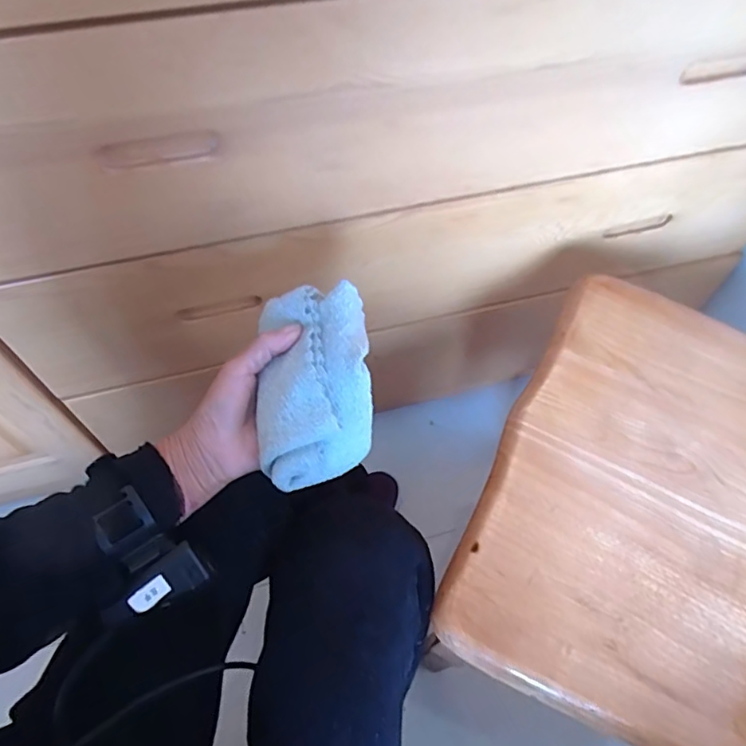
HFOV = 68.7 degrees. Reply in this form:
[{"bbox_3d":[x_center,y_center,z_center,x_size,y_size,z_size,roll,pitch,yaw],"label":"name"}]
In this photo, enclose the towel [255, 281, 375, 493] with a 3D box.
[{"bbox_3d":[-0.042,0.005,0.391,0.078,0.051,0.137,-4,58,-3],"label":"towel"}]

